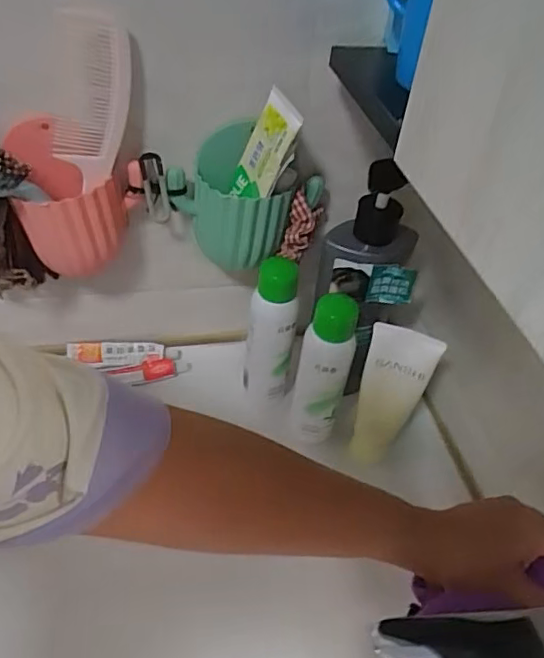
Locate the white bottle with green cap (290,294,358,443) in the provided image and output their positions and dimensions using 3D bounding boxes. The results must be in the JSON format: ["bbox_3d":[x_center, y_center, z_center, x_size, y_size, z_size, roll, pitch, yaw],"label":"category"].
[{"bbox_3d":[0.046,0.042,0.526,0.047,0.162,0.038,14,43,7],"label":"white bottle with green cap"}]

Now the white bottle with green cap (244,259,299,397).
[{"bbox_3d":[-0.001,0.005,0.552,0.043,0.162,0.037,3,43,-4],"label":"white bottle with green cap"}]

